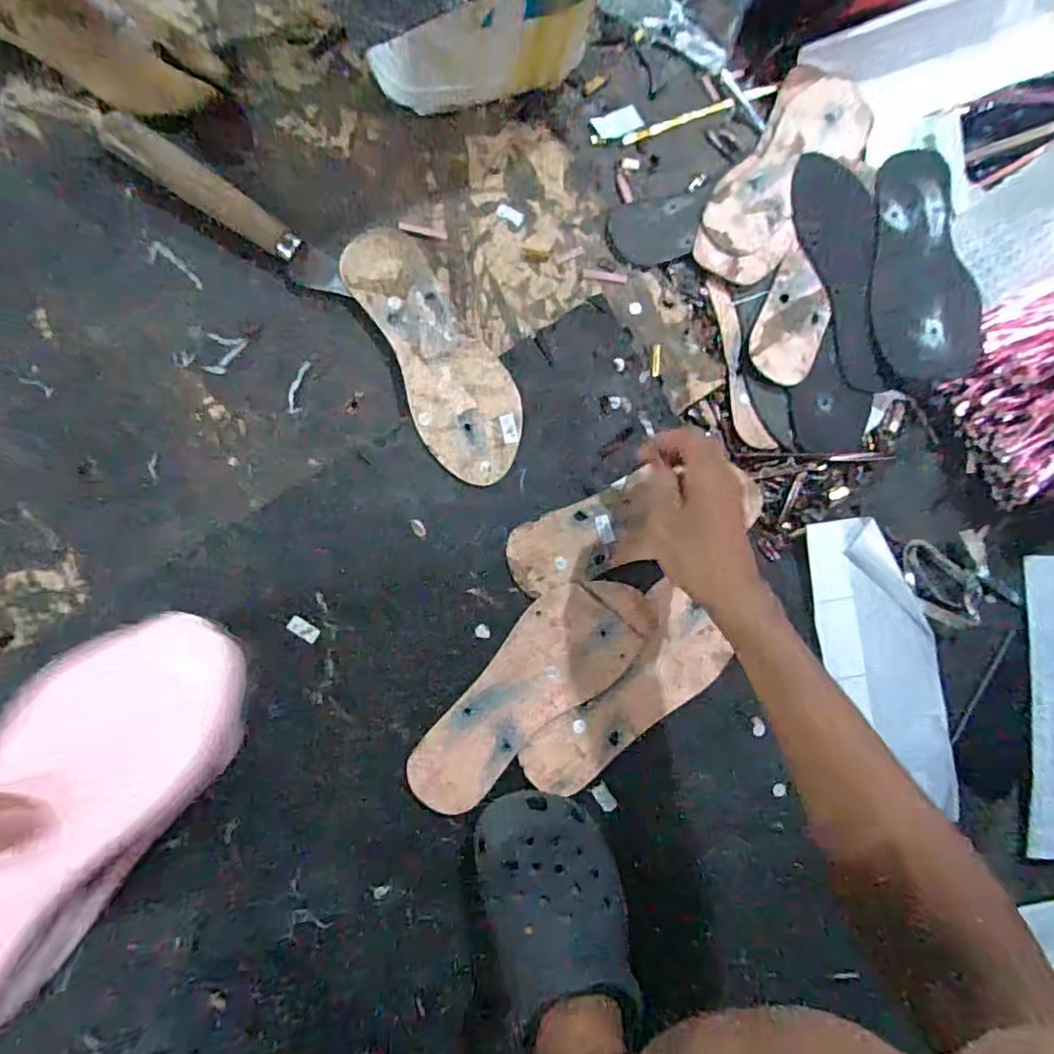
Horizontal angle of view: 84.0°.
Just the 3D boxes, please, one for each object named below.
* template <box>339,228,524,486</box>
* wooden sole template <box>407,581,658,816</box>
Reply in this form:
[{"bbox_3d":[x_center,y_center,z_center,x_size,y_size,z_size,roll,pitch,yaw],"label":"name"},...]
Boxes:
[{"bbox_3d":[-0.073,-0.147,0.495,0.086,0.009,0.227,-27,91,-9],"label":"template"},{"bbox_3d":[0.004,0.133,0.487,0.236,0.010,0.090,-43,93,-8],"label":"wooden sole template"}]

